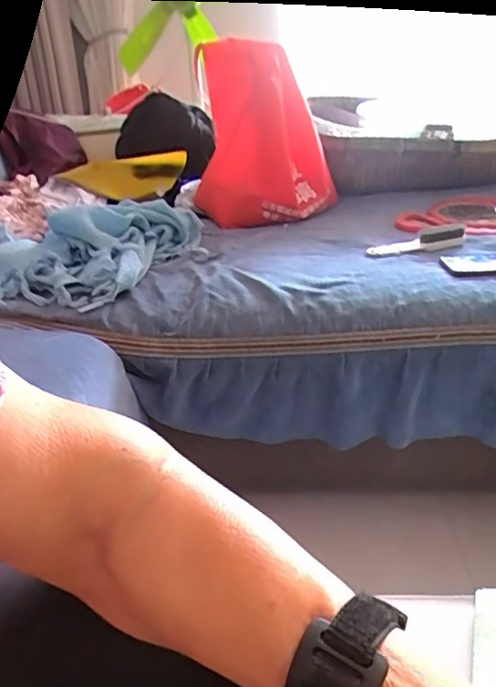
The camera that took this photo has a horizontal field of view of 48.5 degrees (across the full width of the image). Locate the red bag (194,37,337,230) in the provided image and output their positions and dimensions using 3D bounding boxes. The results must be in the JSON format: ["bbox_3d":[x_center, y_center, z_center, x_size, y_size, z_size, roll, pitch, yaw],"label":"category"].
[{"bbox_3d":[0.030,-0.444,1.176,0.184,0.332,0.302,-19,34,-27],"label":"red bag"}]

